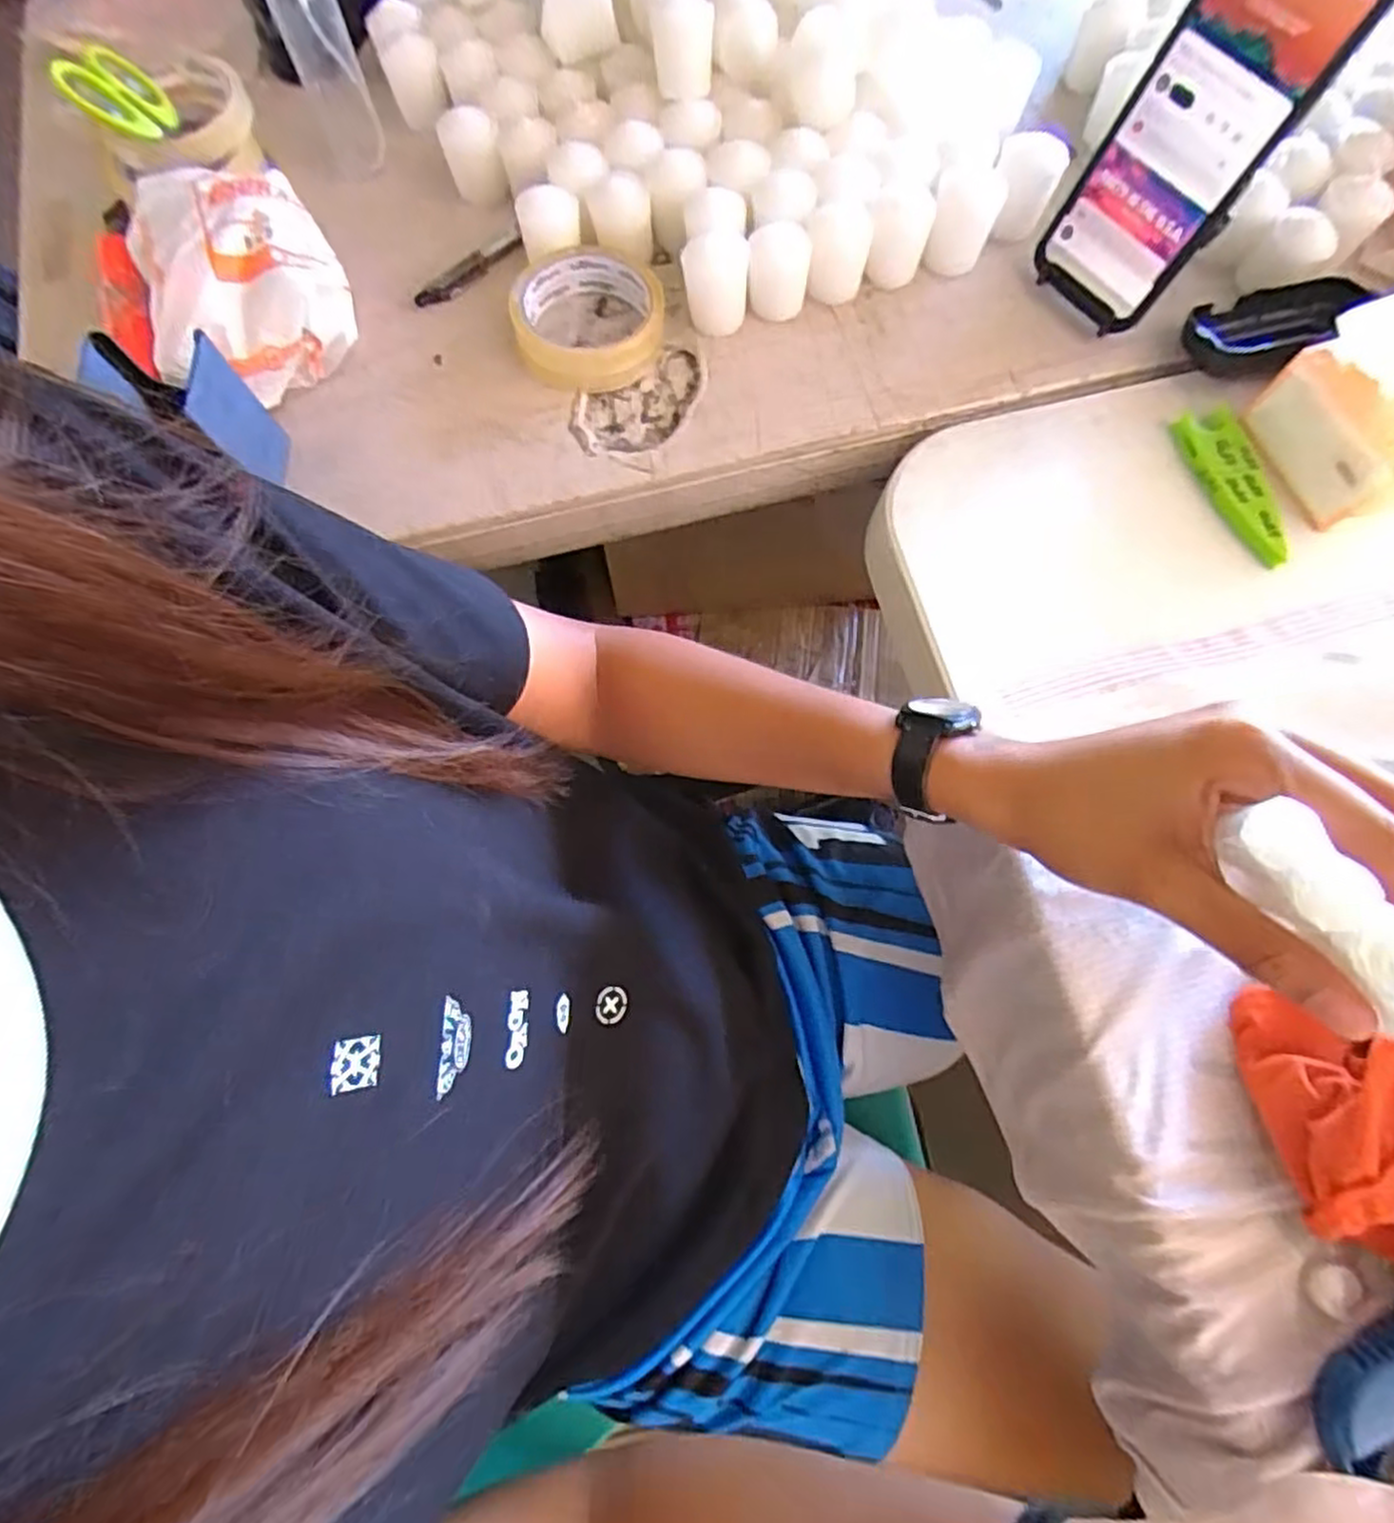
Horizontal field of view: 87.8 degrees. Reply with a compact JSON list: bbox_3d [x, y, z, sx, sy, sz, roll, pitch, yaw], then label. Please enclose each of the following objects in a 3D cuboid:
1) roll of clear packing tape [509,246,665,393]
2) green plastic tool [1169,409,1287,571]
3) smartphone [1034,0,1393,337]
[{"bbox_3d":[-0.066,-0.276,0.449,0.089,0.029,0.087,-1,73,0],"label":"roll of clear packing tape"},{"bbox_3d":[0.310,-0.160,0.421,0.033,0.014,0.102,-7,73,-1],"label":"green plastic tool"},{"bbox_3d":[0.257,-0.323,0.382,0.011,0.165,0.075,-32,77,-27],"label":"smartphone"}]

